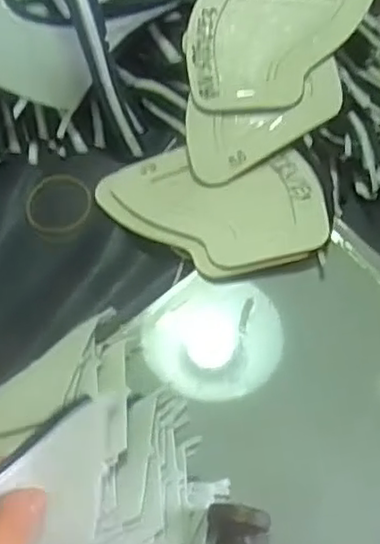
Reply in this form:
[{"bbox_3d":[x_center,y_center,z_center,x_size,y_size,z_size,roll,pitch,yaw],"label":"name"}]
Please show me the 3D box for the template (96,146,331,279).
[{"bbox_3d":[0.012,-0.040,0.438,0.147,0.005,0.094,3,58,13],"label":"template"}]

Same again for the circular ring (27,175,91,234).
[{"bbox_3d":[-0.089,-0.047,0.465,0.045,0.004,0.046,-3,64,5],"label":"circular ring"}]

